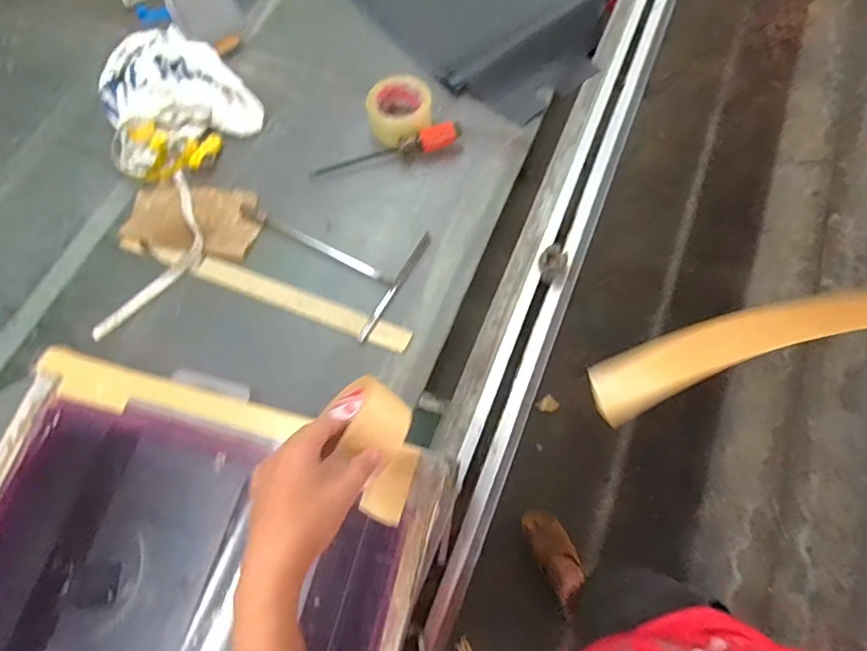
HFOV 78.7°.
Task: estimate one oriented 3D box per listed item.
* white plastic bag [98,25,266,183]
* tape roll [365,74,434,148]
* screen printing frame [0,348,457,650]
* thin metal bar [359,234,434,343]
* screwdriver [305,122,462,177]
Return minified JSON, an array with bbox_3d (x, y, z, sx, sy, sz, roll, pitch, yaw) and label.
[{"bbox_3d":[-0.433,-0.368,0.868,0.240,0.074,0.222,-34,68,-11],"label":"white plastic bag"},{"bbox_3d":[-0.051,-0.351,0.862,0.107,0.042,0.111,-1,66,3],"label":"tape roll"},{"bbox_3d":[-0.288,0.289,0.556,0.526,0.043,0.439,15,69,9],"label":"screen printing frame"},{"bbox_3d":[-0.055,-0.058,0.765,0.016,0.008,0.196,27,70,14],"label":"thin metal bar"},{"bbox_3d":[-0.075,-0.275,0.834,0.241,0.033,0.036,-19,66,-5],"label":"screwdriver"}]

